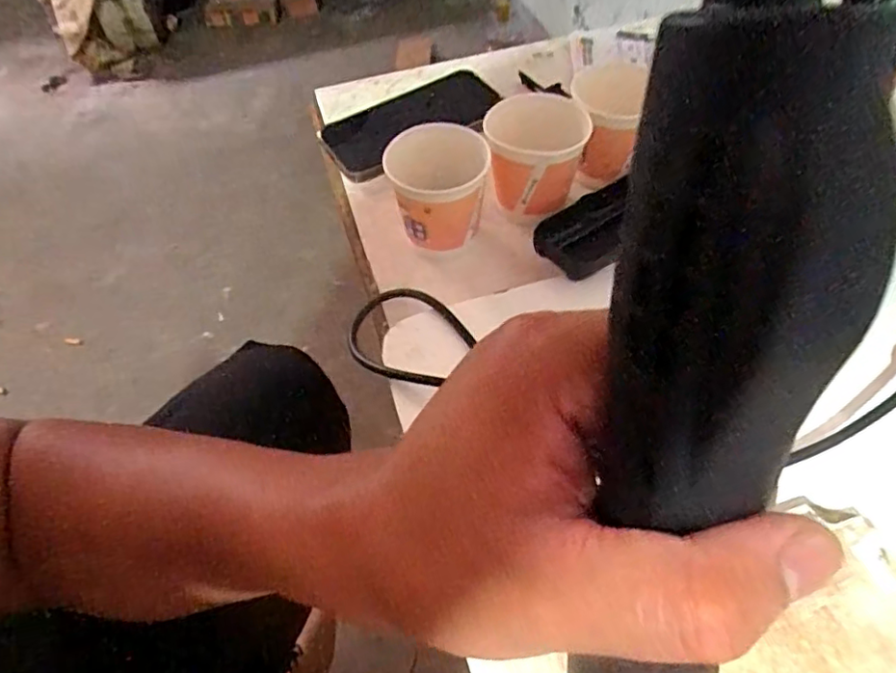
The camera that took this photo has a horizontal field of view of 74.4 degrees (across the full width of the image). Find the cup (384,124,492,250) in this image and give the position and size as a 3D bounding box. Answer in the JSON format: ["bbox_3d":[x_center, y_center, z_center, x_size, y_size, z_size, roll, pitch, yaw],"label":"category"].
[{"bbox_3d":[-0.007,-0.102,0.415,0.069,0.070,0.067,-11,55,-6],"label":"cup"}]

